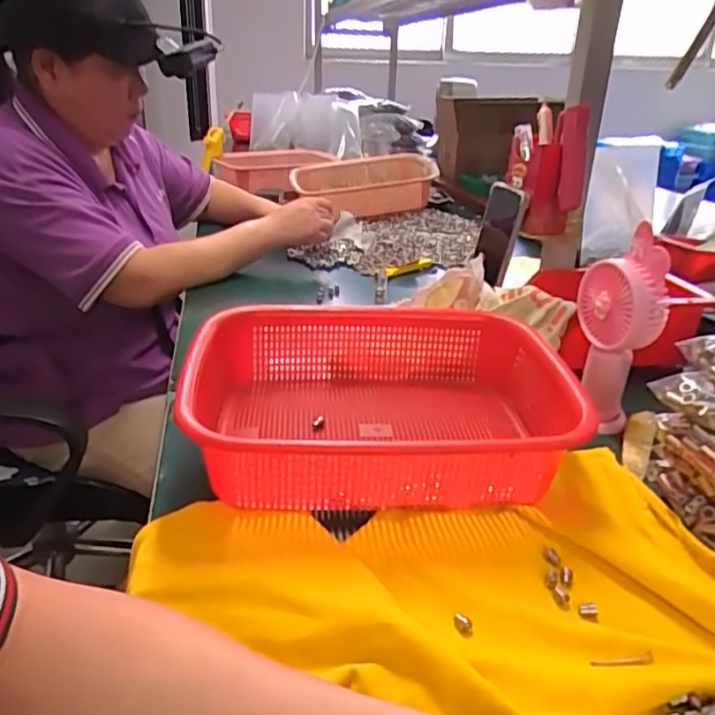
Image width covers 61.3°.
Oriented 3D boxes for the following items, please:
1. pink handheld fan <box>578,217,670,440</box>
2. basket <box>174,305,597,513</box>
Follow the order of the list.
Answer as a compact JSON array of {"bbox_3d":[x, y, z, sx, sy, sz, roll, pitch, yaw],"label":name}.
[{"bbox_3d":[0.218,-0.023,0.517,0.036,0.160,0.078,-12,30,-25],"label":"pink handheld fan"},{"bbox_3d":[0.024,0.031,0.476,0.259,0.072,0.212,0,26,-3],"label":"basket"}]

